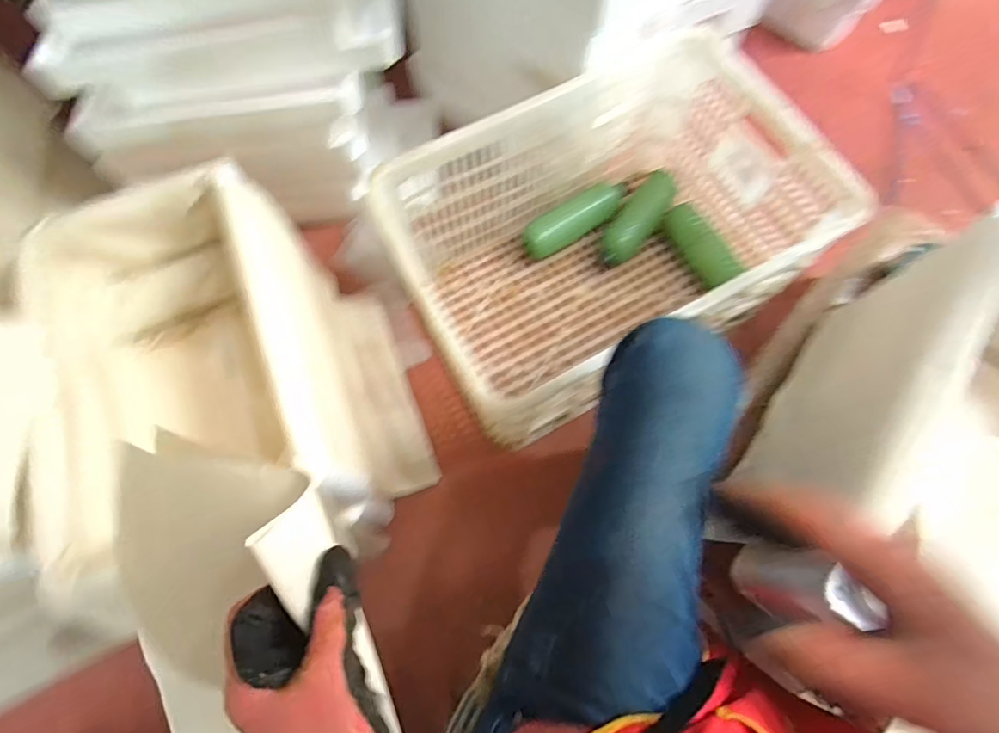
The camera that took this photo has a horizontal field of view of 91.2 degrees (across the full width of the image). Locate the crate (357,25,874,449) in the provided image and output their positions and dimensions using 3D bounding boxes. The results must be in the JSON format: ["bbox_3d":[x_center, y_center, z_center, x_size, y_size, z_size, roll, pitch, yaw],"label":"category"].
[{"bbox_3d":[0.163,-0.198,0.845,0.597,0.322,0.424,-30,74,-8],"label":"crate"}]

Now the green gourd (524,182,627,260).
[{"bbox_3d":[0.149,-0.308,0.995,0.232,0.086,0.094,-37,75,-10],"label":"green gourd"}]

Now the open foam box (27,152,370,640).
[{"bbox_3d":[-0.392,0.019,0.686,0.313,0.253,0.491,-21,73,-6],"label":"open foam box"}]

